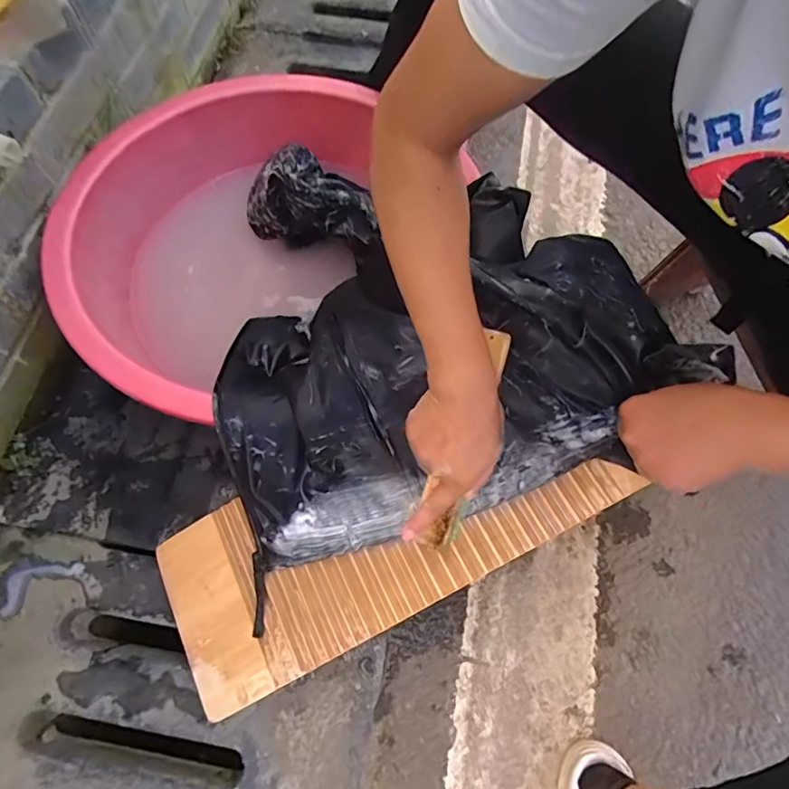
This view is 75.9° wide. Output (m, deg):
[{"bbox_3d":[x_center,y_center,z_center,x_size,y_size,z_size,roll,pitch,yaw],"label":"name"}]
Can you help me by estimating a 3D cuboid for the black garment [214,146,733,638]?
[{"bbox_3d":[-0.007,-0.106,0.557,0.423,0.202,0.482,-18,69,-9],"label":"black garment"}]

